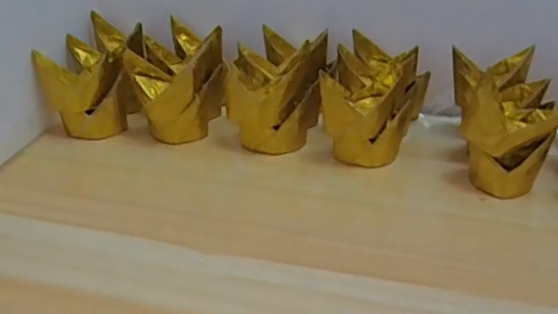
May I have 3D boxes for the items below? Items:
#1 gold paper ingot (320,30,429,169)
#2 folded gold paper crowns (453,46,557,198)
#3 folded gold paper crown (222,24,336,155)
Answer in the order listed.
[{"bbox_3d":[0.076,-0.046,0.455,0.064,0.068,0.103,8,34,17],"label":"gold paper ingot"},{"bbox_3d":[0.159,-0.030,0.423,0.068,0.071,0.105,9,34,17],"label":"folded gold paper crowns"},{"bbox_3d":[0.002,-0.053,0.473,0.070,0.067,0.094,5,33,12],"label":"folded gold paper crown"}]

